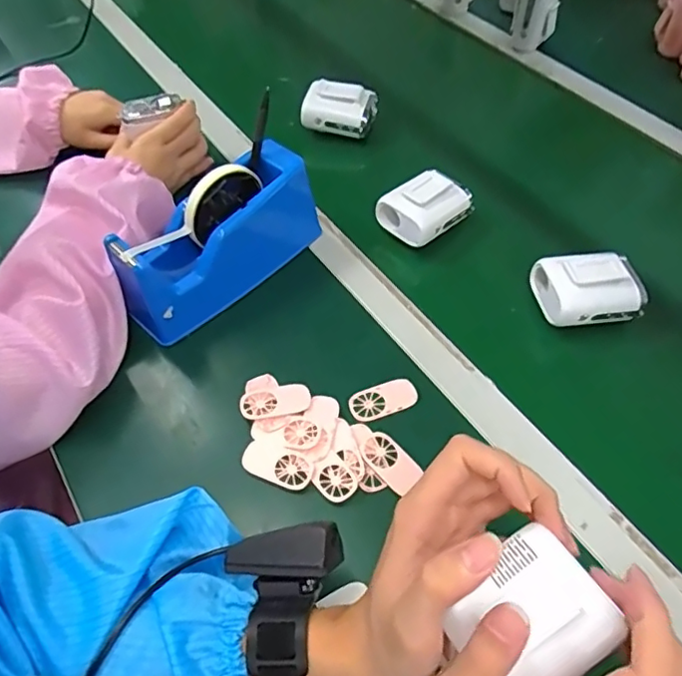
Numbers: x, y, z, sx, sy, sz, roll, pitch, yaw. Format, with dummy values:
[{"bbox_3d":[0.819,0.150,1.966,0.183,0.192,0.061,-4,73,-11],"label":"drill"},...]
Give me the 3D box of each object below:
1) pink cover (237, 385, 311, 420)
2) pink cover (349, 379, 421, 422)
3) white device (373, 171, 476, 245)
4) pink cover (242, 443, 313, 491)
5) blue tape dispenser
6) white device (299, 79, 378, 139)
[{"bbox_3d":[-0.055,0.053,0.478,0.058,0.004,0.027,-10,53,-5],"label":"pink cover"},{"bbox_3d":[0.036,0.053,0.485,0.058,0.004,0.028,-18,54,-10],"label":"pink cover"},{"bbox_3d":[0.090,-0.140,0.592,0.094,0.039,0.068,-33,58,-20],"label":"white device"},{"bbox_3d":[-0.049,0.099,0.445,0.057,0.007,0.029,15,56,14],"label":"pink cover"},{"bbox_3d":[-0.114,-0.089,0.541,0.068,0.119,0.205,37,63,26],"label":"blue tape dispenser"},{"bbox_3d":[-0.002,-0.285,0.700,0.090,0.042,0.056,7,54,8],"label":"white device"}]

